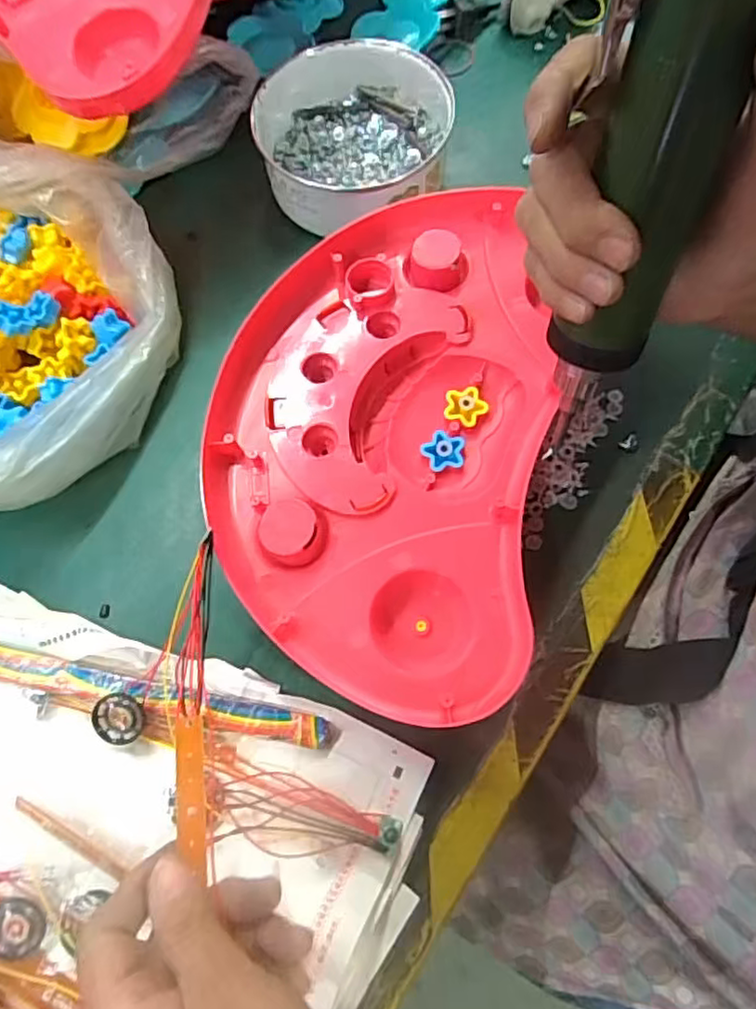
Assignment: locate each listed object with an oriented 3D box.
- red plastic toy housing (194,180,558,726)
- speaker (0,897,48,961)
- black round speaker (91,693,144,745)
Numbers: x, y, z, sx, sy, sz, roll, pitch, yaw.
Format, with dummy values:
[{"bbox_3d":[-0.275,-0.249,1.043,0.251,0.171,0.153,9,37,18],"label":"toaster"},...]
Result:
[{"bbox_3d":[0.004,-0.054,0.378,0.203,0.037,0.333,10,70,7],"label":"red plastic toy housing"},{"bbox_3d":[-0.175,0.204,0.300,0.027,0.005,0.025,-1,69,3],"label":"speaker"},{"bbox_3d":[-0.140,0.115,0.337,0.025,0.008,0.026,1,71,-2],"label":"black round speaker"}]

